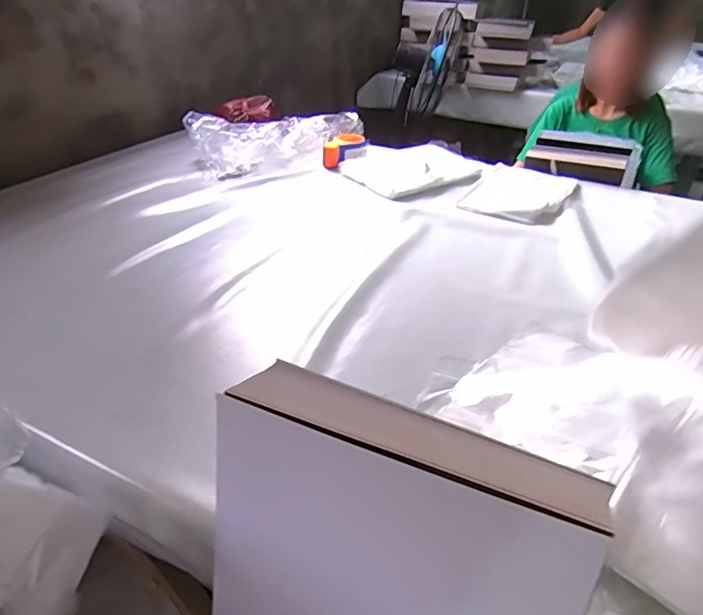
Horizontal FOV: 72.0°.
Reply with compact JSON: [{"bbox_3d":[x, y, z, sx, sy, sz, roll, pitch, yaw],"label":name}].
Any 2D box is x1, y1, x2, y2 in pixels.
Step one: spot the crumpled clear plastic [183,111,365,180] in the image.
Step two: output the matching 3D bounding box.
[{"bbox_3d":[-0.195,-0.465,1.348,0.495,0.108,0.197,-8,36,-12],"label":"crumpled clear plastic"}]

